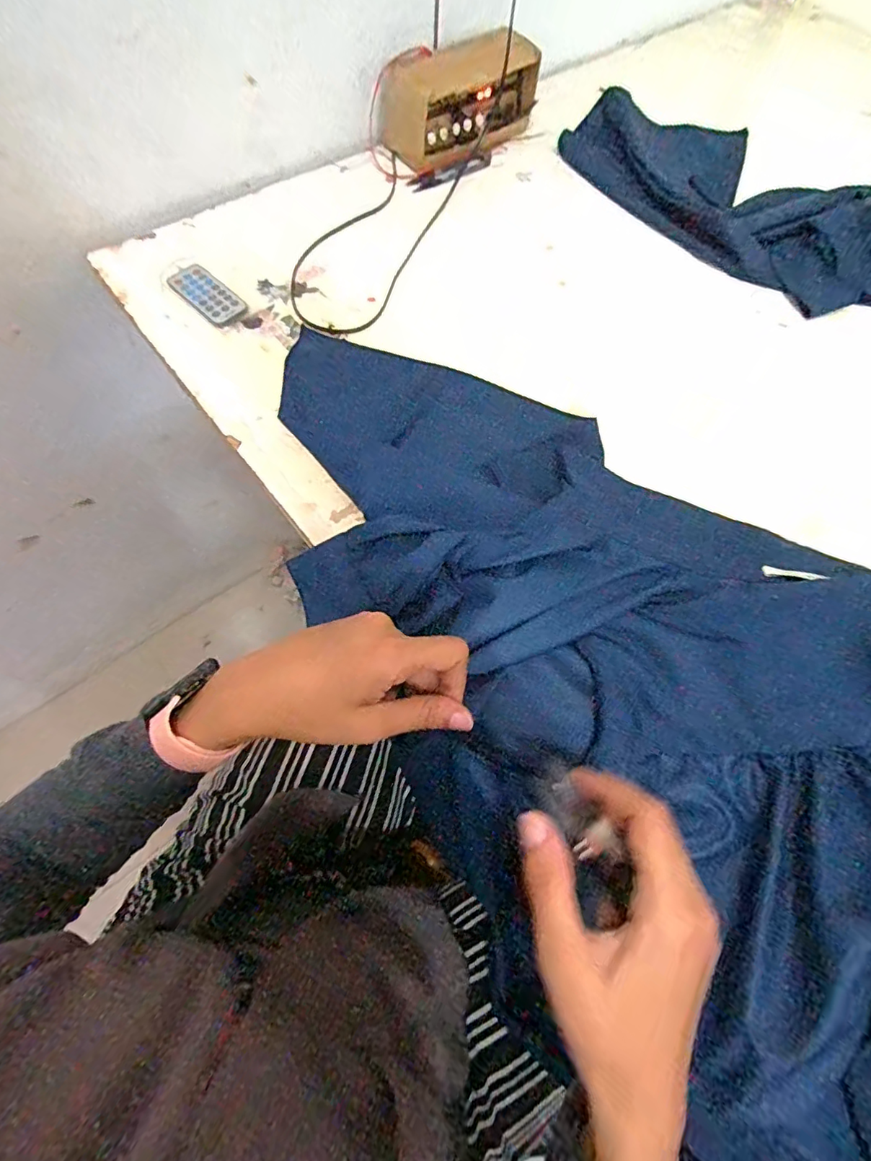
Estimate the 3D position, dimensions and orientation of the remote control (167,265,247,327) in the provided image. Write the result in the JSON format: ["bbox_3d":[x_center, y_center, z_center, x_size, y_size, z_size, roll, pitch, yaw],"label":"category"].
[{"bbox_3d":[-0.232,-0.291,0.522,0.082,0.013,0.039,40,71,13],"label":"remote control"}]

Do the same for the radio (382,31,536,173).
[{"bbox_3d":[0.033,-0.572,0.613,0.188,0.082,0.084,-34,73,-16],"label":"radio"}]

